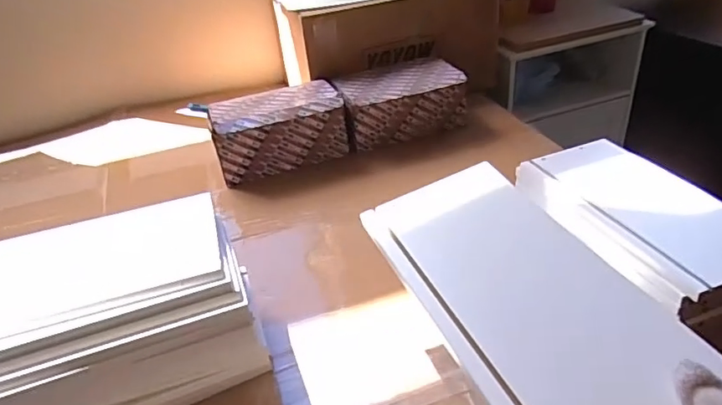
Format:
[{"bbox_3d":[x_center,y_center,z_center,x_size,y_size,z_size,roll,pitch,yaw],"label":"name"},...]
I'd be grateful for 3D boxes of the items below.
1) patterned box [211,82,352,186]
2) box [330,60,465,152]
[{"bbox_3d":[-0.154,-0.137,0.996,0.234,0.114,0.129,-15,33,-13],"label":"patterned box"},{"bbox_3d":[0.067,-0.199,1.056,0.260,0.108,0.155,-14,33,-11],"label":"box"}]

